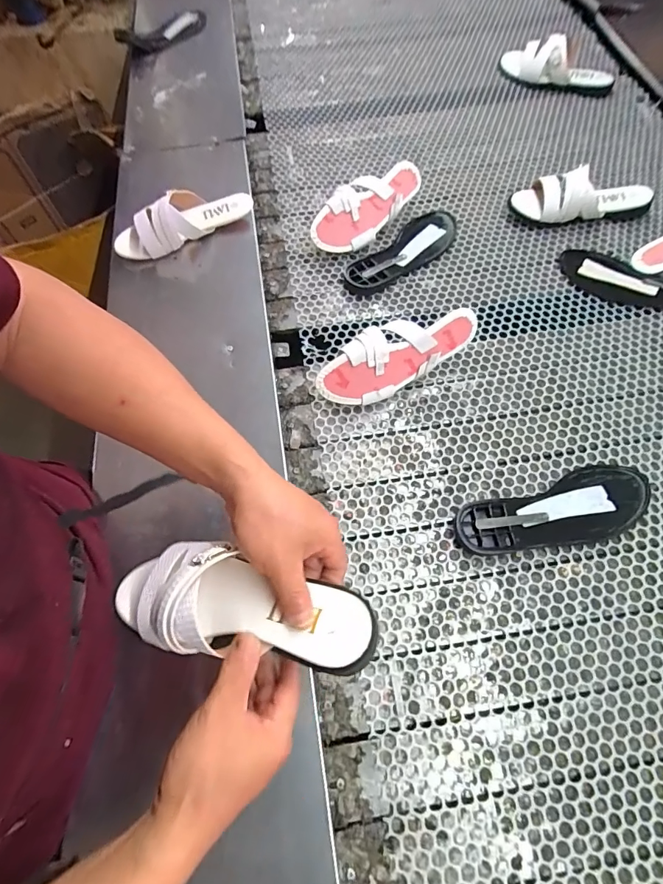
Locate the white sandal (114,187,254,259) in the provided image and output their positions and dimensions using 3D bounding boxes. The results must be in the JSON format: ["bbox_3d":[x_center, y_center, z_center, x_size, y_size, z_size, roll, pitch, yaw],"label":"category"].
[{"bbox_3d":[-0.233,-0.350,0.681,0.218,0.089,0.074,-34,68,-13],"label":"white sandal"}]

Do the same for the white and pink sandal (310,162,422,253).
[{"bbox_3d":[0.058,-0.389,0.709,0.226,0.067,0.087,-38,69,-14],"label":"white and pink sandal"}]

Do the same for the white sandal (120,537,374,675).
[{"bbox_3d":[-0.079,0.131,0.344,0.225,0.058,0.081,7,65,11],"label":"white sandal"}]

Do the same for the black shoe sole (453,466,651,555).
[{"bbox_3d":[0.269,0.086,0.510,0.239,0.016,0.078,-16,65,-5],"label":"black shoe sole"}]

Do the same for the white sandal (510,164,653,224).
[{"bbox_3d":[0.419,-0.410,0.708,0.226,0.063,0.072,-2,65,2],"label":"white sandal"}]

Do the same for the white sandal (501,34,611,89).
[{"bbox_3d":[0.478,-0.801,0.889,0.234,0.083,0.083,22,68,12],"label":"white sandal"}]

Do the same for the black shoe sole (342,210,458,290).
[{"bbox_3d":[0.120,-0.320,0.701,0.235,0.020,0.081,-40,69,-15],"label":"black shoe sole"}]

